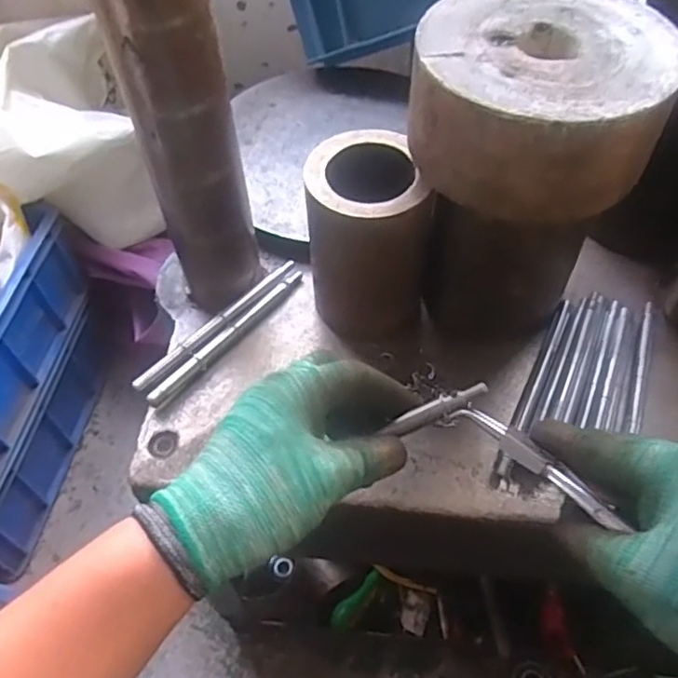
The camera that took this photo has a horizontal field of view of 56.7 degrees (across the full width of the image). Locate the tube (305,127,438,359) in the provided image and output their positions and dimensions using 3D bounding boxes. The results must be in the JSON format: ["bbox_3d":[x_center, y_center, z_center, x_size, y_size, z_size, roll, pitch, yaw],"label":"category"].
[{"bbox_3d":[0.021,-0.070,0.469,0.085,0.135,0.097,-3,54,-1],"label":"tube"}]

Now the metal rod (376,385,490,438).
[{"bbox_3d":[0.054,0.040,0.350,0.061,0.007,0.008,-29,53,17],"label":"metal rod"}]

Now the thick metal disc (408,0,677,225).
[{"bbox_3d":[0.116,-0.143,0.375,0.144,0.069,0.138,18,57,14],"label":"thick metal disc"}]

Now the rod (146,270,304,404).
[{"bbox_3d":[-0.086,-0.006,0.498,0.010,0.006,0.163,35,62,23],"label":"rod"}]

